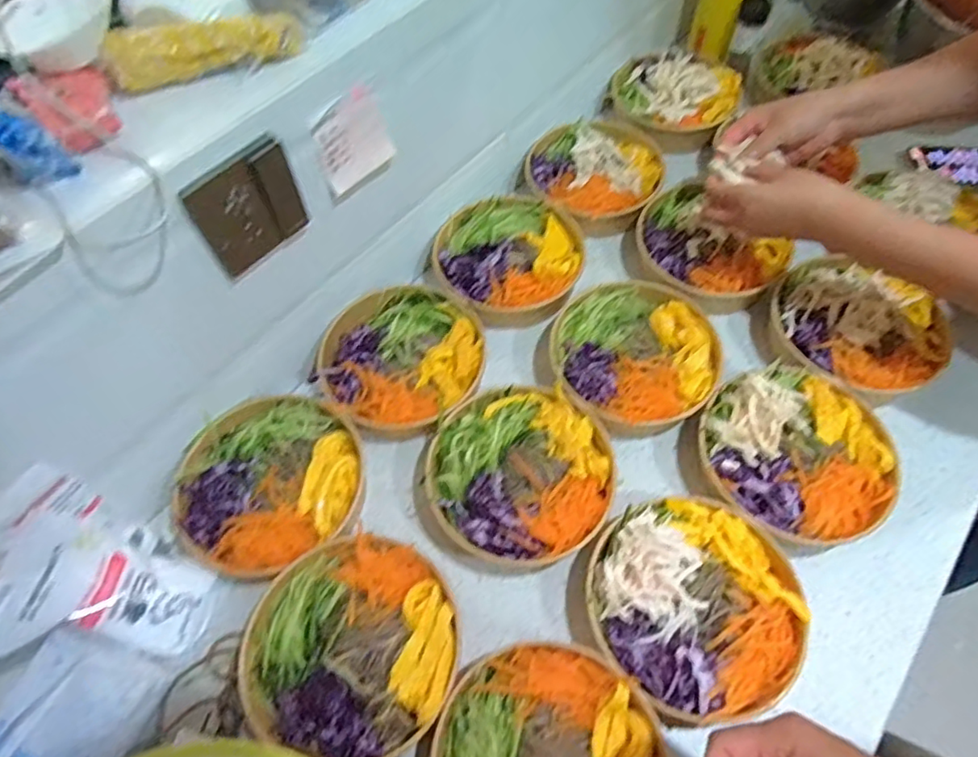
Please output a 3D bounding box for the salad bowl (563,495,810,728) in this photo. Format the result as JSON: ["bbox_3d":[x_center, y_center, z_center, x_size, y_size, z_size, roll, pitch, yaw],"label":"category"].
[{"bbox_3d":[0.169,0.193,0.498,0.173,0.079,0.167,-1,60,2],"label":"salad bowl"}]

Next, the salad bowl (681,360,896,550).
[{"bbox_3d":[0.284,0.074,0.553,0.176,0.064,0.164,-1,60,2],"label":"salad bowl"}]

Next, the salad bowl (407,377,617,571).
[{"bbox_3d":[0.027,0.092,0.558,0.170,0.059,0.177,33,67,20],"label":"salad bowl"}]

